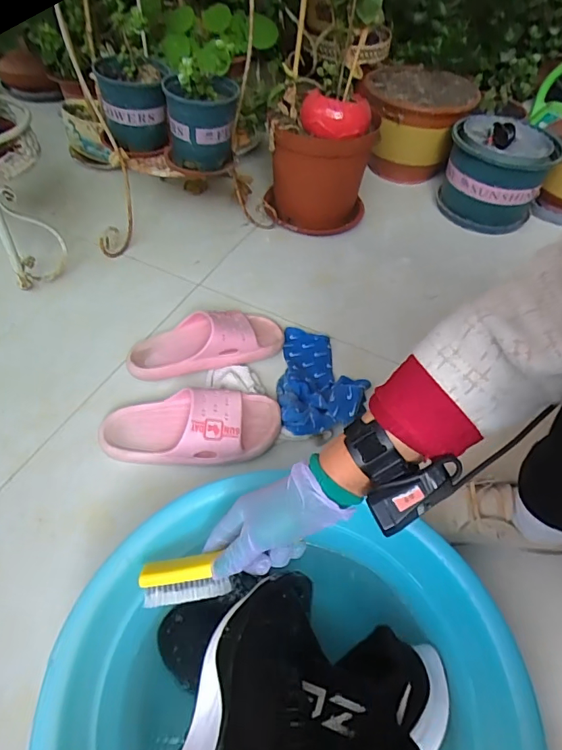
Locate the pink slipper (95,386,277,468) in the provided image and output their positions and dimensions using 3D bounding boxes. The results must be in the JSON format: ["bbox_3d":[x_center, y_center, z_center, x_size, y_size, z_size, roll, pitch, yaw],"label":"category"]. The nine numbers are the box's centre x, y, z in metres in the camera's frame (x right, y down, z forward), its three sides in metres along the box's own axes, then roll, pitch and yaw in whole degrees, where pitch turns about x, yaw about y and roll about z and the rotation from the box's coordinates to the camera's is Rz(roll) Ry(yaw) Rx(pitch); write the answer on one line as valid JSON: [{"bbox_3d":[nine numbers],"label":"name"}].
[{"bbox_3d":[-0.128,0.070,0.668,0.253,0.064,0.105,0,49,-5],"label":"pink slipper"}]

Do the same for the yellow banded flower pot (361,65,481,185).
[{"bbox_3d":[0.320,-0.612,1.171,0.265,0.206,0.307,16,49,9],"label":"yellow banded flower pot"}]

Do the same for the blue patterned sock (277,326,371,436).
[{"bbox_3d":[0.065,-0.004,0.756,0.141,0.041,0.230,-1,49,-5],"label":"blue patterned sock"}]

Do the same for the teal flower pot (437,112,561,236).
[{"bbox_3d":[0.496,-0.467,1.094,0.229,0.184,0.250,2,49,-3],"label":"teal flower pot"}]

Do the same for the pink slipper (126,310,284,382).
[{"bbox_3d":[-0.124,-0.061,0.785,0.261,0.061,0.107,-12,51,-14],"label":"pink slipper"}]

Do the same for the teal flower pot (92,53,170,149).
[{"bbox_3d":[-0.270,-0.500,0.858,0.122,0.128,0.144,-5,52,-7],"label":"teal flower pot"}]

